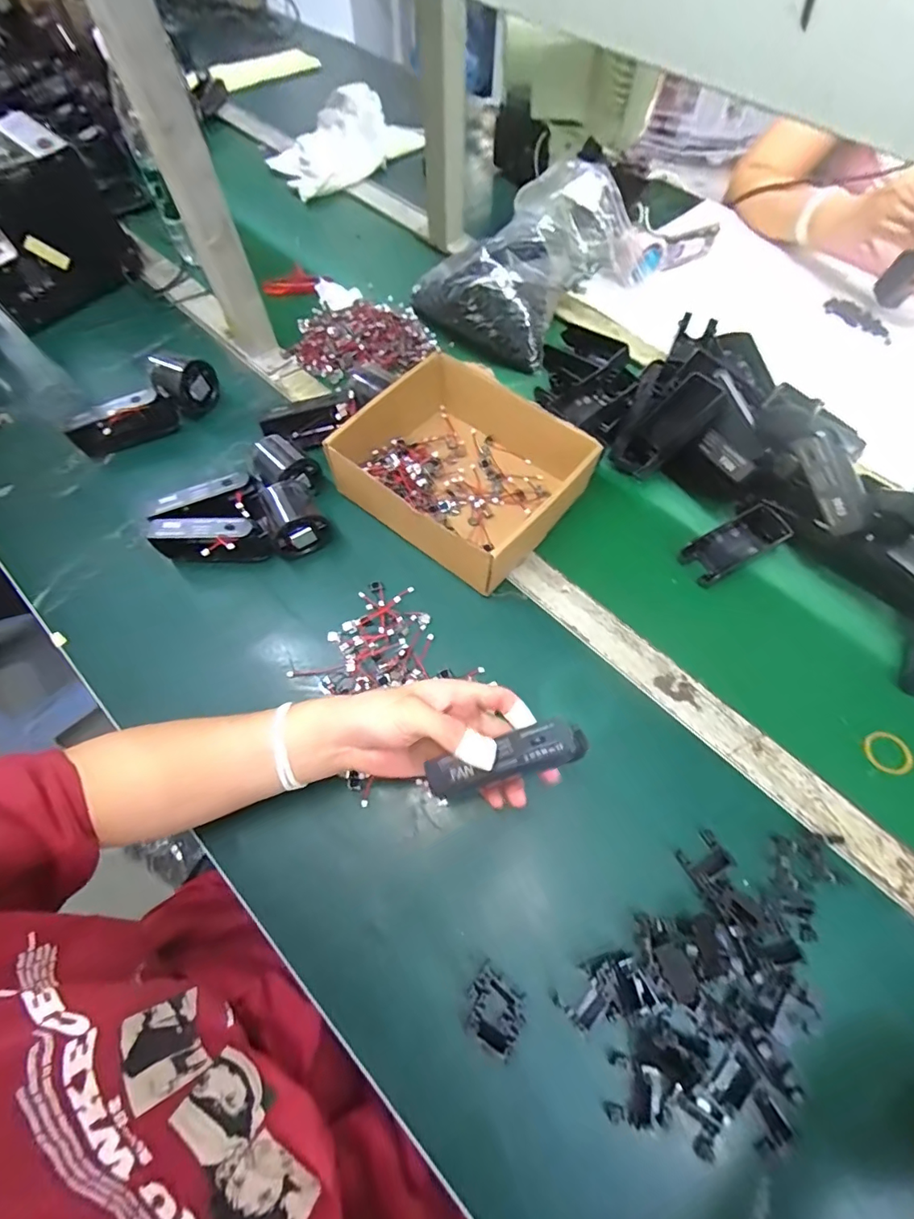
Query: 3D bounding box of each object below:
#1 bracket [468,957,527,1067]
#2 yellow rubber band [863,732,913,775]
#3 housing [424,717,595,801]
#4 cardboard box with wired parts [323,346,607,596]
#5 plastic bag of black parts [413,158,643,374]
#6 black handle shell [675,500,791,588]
[{"bbox_3d":[0.026,0.283,0.351,0.040,0.012,0.040,28,68,13],"label":"bracket"},{"bbox_3d":[0.375,0.125,0.433,0.037,0.009,0.033,38,91,26],"label":"yellow rubber band"},{"bbox_3d":[0.034,0.100,0.329,0.105,0.031,0.026,-28,64,19],"label":"housing"},{"bbox_3d":[0.006,-0.147,0.517,0.217,0.074,0.186,36,70,16],"label":"cardboard box with wired parts"},{"bbox_3d":[0.086,-0.451,0.632,0.201,0.123,0.244,39,70,16],"label":"plastic bag of black parts"},{"bbox_3d":[0.282,-0.066,0.506,0.107,0.031,0.048,-31,68,-13],"label":"black handle shell"}]

